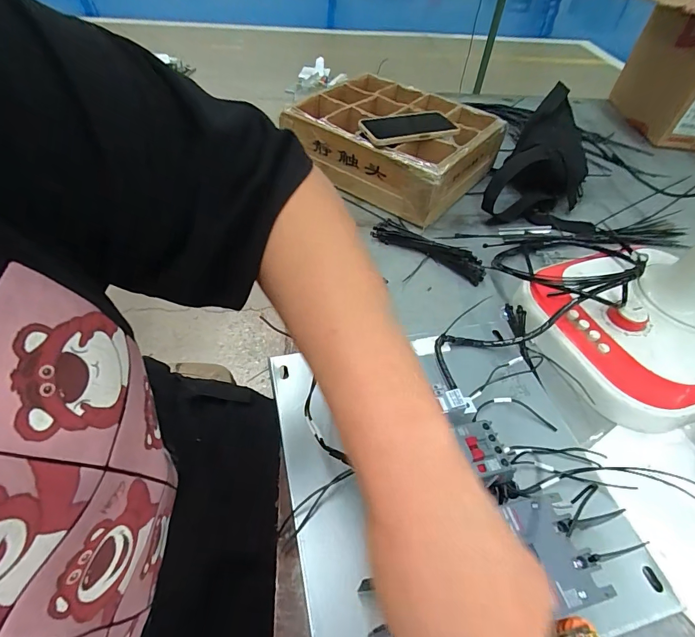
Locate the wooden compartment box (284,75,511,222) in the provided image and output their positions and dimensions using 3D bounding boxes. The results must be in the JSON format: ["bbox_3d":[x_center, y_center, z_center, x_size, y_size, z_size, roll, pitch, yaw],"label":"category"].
[{"bbox_3d":[0.092,-0.347,0.761,0.327,0.108,0.288,30,54,21],"label":"wooden compartment box"}]

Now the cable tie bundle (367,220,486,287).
[{"bbox_3d":[0.126,-0.111,0.616,0.192,0.025,0.043,32,54,22],"label":"cable tie bundle"}]

